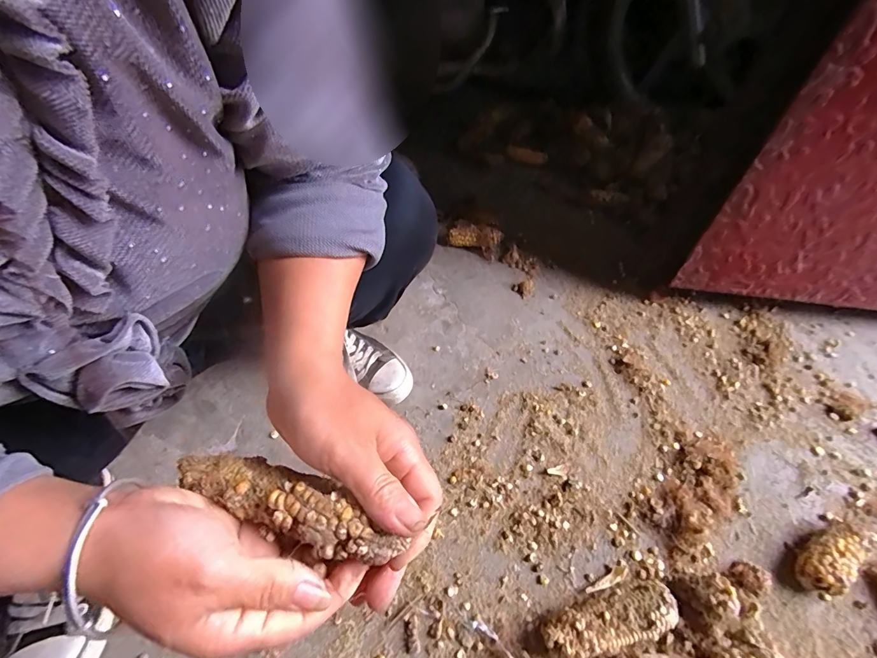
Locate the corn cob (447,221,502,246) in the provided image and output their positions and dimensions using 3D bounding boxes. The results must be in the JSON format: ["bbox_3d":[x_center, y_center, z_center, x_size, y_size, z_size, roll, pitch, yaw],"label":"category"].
[{"bbox_3d":[0.072,-0.181,0.780,0.099,0.041,0.054,17,53,12],"label":"corn cob"}]

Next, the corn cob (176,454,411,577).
[{"bbox_3d":[-0.080,0.093,0.208,0.121,0.030,0.031,14,52,17],"label":"corn cob"}]

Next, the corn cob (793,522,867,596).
[{"bbox_3d":[0.433,0.252,0.441,0.087,0.040,0.043,-32,59,-24],"label":"corn cob"}]

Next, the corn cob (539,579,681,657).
[{"bbox_3d":[0.170,0.293,0.397,0.134,0.040,0.043,-11,53,-11],"label":"corn cob"}]

